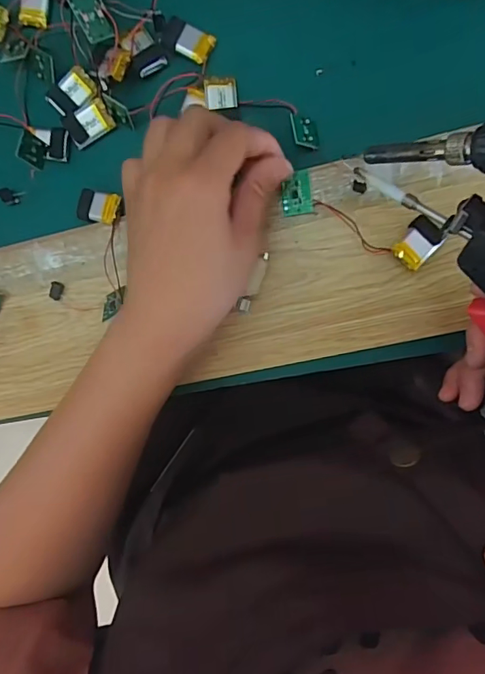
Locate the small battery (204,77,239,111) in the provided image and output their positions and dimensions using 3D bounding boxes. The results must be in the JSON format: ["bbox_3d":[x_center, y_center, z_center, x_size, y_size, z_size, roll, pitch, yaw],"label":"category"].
[{"bbox_3d":[-0.013,-0.156,0.313,0.021,0.004,0.020,-7,93,-8],"label":"small battery"}]

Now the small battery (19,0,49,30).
[{"bbox_3d":[-0.140,-0.226,0.329,0.020,0.004,0.032,11,96,7],"label":"small battery"}]

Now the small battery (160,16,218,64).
[{"bbox_3d":[-0.035,-0.191,0.313,0.030,0.005,0.019,26,98,5],"label":"small battery"}]

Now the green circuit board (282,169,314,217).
[{"bbox_3d":[0.034,-0.090,0.307,0.018,0.004,0.026,-6,94,9],"label":"green circuit board"}]

